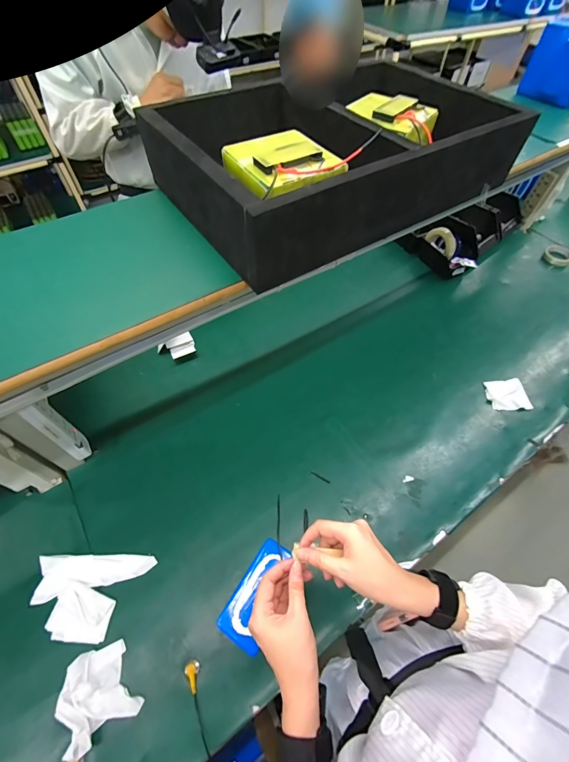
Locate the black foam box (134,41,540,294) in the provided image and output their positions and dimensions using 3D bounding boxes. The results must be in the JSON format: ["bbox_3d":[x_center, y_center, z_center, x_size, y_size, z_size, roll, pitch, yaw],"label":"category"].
[{"bbox_3d":[0.090,-0.401,0.568,0.559,0.110,0.367,-29,62,-18],"label":"black foam box"}]

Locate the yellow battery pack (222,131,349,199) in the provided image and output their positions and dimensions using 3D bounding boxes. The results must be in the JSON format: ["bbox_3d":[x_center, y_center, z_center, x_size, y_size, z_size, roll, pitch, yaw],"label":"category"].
[{"bbox_3d":[-0.003,-0.331,0.489,0.146,0.025,0.141,-26,61,-17],"label":"yellow battery pack"}]

